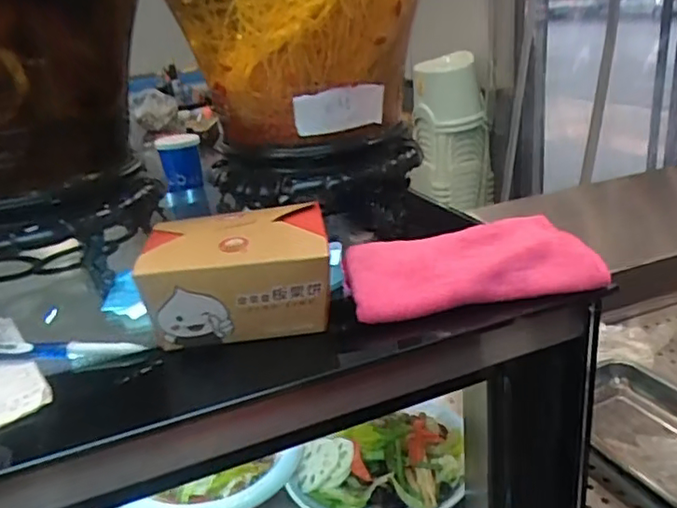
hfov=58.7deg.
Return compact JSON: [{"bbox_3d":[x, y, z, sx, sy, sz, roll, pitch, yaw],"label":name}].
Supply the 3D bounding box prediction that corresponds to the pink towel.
[{"bbox_3d":[0.099,0.007,0.471,0.188,0.030,0.088,-8,23,-7],"label":"pink towel"}]

